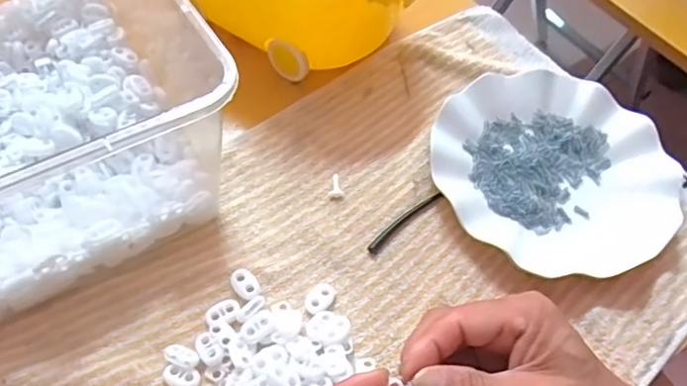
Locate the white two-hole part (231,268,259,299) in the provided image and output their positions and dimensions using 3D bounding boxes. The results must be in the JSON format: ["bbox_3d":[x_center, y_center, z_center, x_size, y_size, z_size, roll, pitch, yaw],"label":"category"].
[{"bbox_3d":[-0.065,0.062,0.368,0.015,0.006,0.022,-35,64,-23],"label":"white two-hole part"}]

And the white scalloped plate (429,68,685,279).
[{"bbox_3d":[0.159,-0.019,0.425,0.178,0.024,0.174,1,56,-2],"label":"white scalloped plate"}]

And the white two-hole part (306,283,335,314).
[{"bbox_3d":[-0.016,0.070,0.367,0.015,0.006,0.022,25,59,14],"label":"white two-hole part"}]

